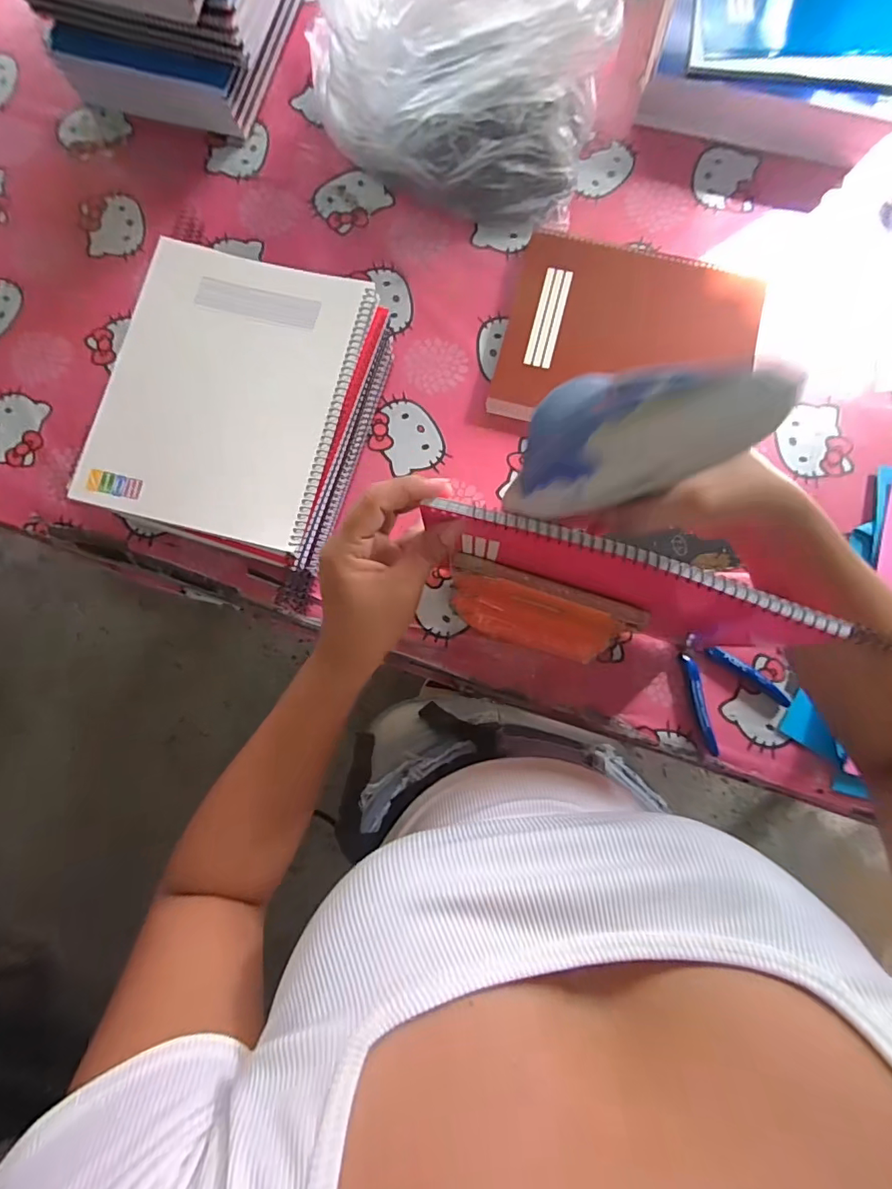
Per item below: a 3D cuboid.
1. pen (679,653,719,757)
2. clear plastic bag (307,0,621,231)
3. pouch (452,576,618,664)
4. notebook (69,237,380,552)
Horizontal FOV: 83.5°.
[{"bbox_3d":[0.235,0.101,0.463,0.013,0.013,0.093,-10,83,0],"label":"pen"},{"bbox_3d":[-0.003,-0.530,0.484,0.317,0.172,0.202,10,83,3],"label":"clear plastic bag"},{"bbox_3d":[0.081,0.023,0.478,0.153,0.015,0.054,20,84,4],"label":"pouch"},{"bbox_3d":[-0.189,-0.177,0.433,0.199,0.012,0.245,15,83,3],"label":"notebook"}]

